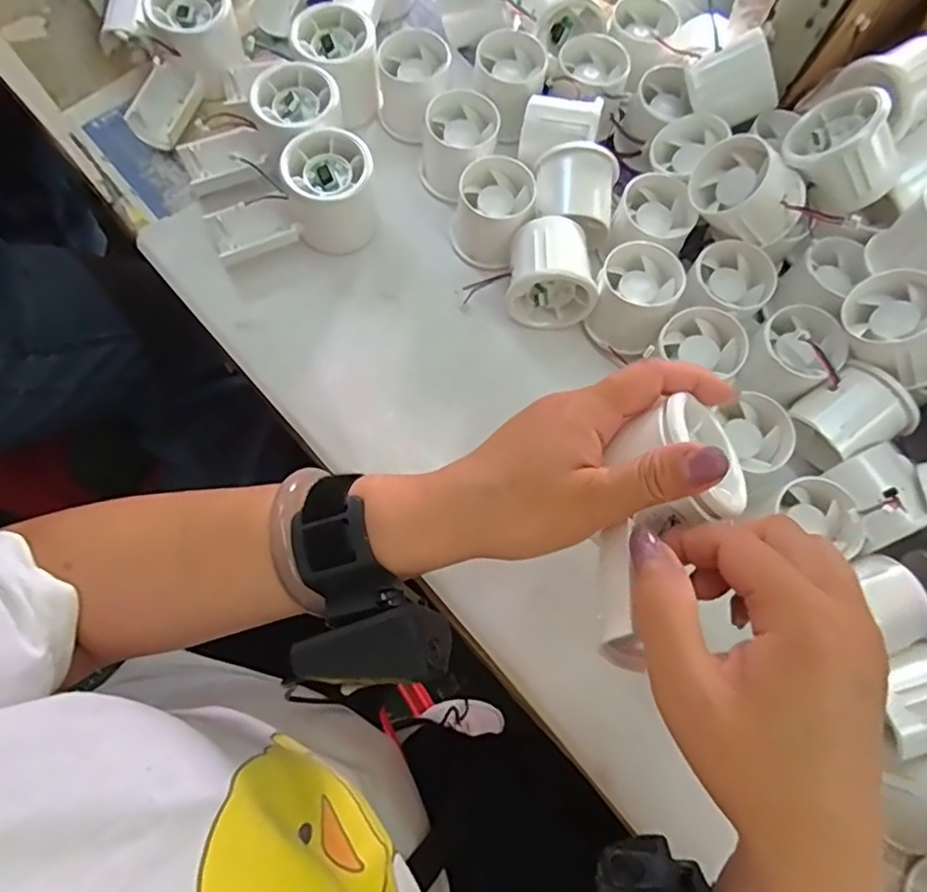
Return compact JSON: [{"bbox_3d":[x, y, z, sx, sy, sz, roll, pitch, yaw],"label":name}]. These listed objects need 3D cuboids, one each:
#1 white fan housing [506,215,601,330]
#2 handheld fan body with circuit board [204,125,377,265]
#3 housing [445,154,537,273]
[{"bbox_3d":[0.059,-0.116,0.409,0.057,0.046,0.061,7,73,-1],"label":"white fan housing"},{"bbox_3d":[-0.114,-0.159,0.414,0.113,0.055,0.056,-25,76,-10],"label":"handheld fan body with circuit board"},{"bbox_3d":[0.020,-0.161,0.427,0.053,0.042,0.062,21,73,3],"label":"housing"}]

